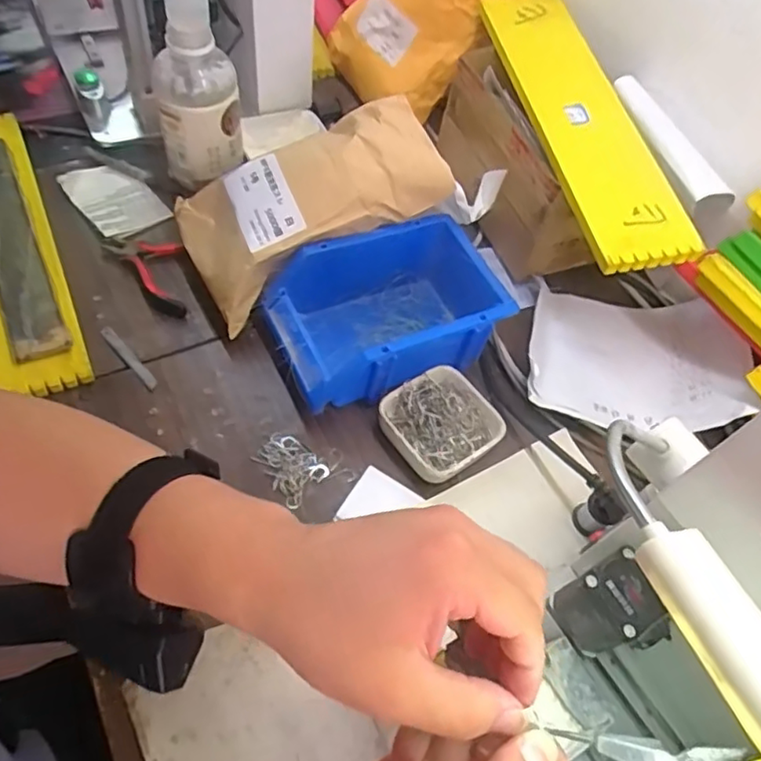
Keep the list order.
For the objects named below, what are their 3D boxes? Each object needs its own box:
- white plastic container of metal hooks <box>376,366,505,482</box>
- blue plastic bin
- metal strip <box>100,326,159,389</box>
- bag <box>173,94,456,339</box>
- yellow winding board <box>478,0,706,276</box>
[{"bbox_3d":[0.049,0.036,0.500,0.089,0.034,0.080,-30,66,-24],"label":"white plastic container of metal hooks"},{"bbox_3d":[0.003,-0.056,0.527,0.186,0.075,0.124,-17,61,-18],"label":"blue plastic bin"},{"bbox_3d":[-0.212,-0.019,0.517,0.010,0.008,0.078,-37,69,-27],"label":"metal strip"},{"bbox_3d":[-0.061,-0.151,0.525,0.230,0.063,0.125,-27,61,3],"label":"bag"},{"bbox_3d":[0.173,-0.240,0.544,0.080,0.014,0.352,-12,62,0],"label":"yellow winding board"}]

